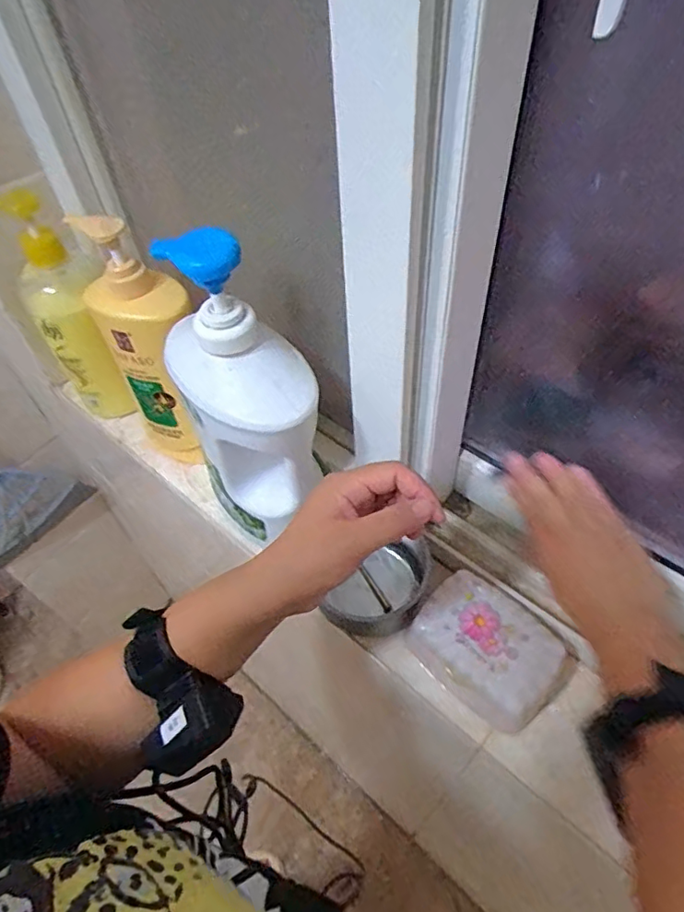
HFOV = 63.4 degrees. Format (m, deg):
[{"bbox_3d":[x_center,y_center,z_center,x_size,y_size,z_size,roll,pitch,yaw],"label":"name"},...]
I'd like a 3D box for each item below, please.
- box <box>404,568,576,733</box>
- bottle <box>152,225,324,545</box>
[{"bbox_3d":[0.118,0.155,0.448,0.090,0.046,0.111,-34,58,-22],"label":"box"},{"bbox_3d":[-0.072,-0.037,0.425,0.091,0.262,0.103,-20,54,-12],"label":"bottle"}]

